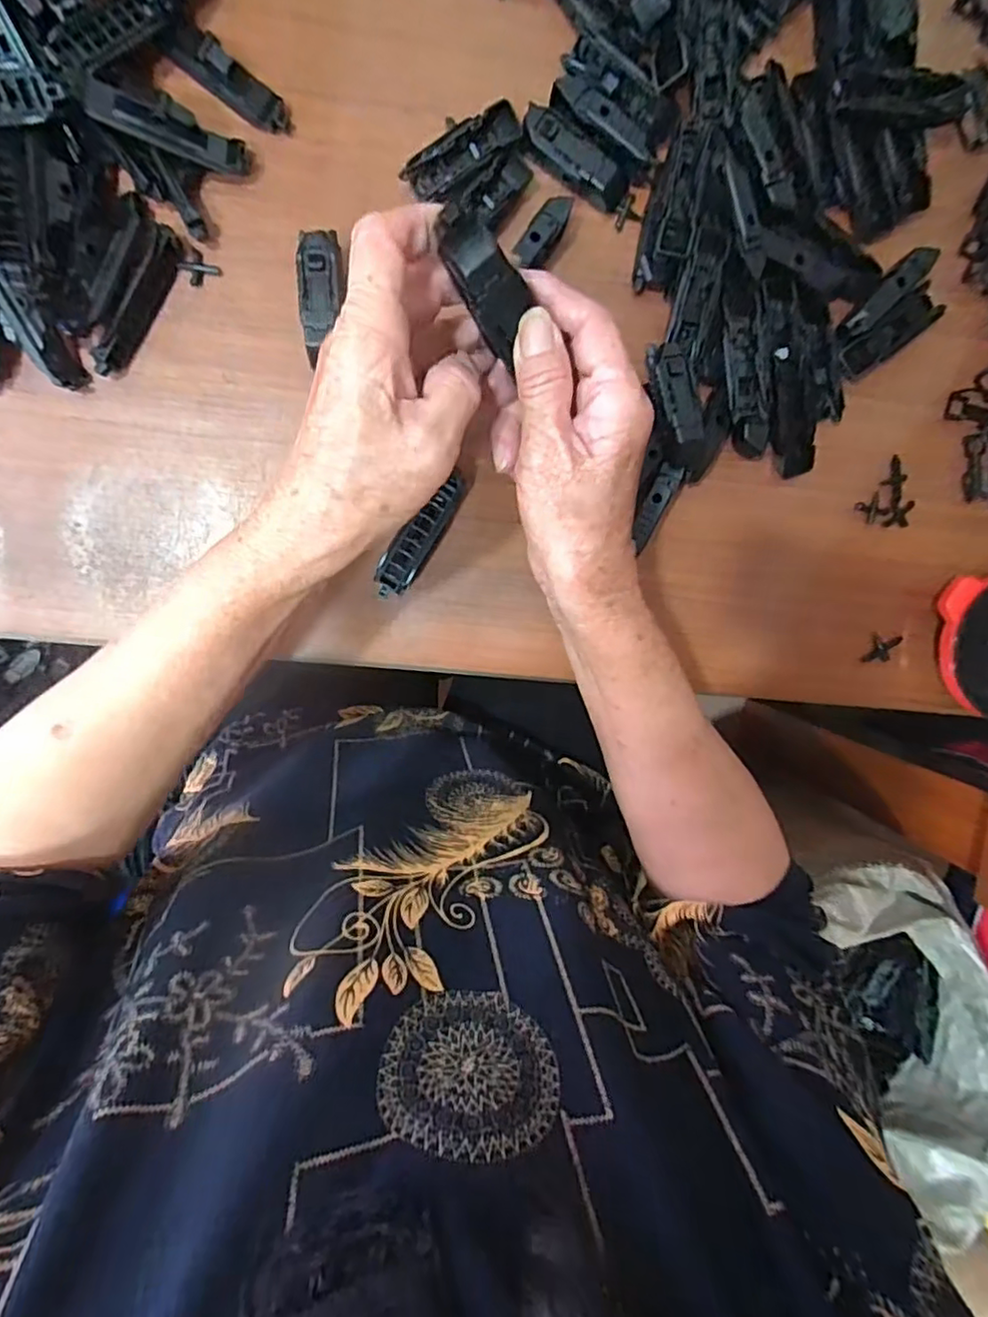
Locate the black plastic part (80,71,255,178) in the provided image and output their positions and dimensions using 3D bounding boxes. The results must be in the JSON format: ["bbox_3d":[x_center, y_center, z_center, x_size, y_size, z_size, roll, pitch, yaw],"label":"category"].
[{"bbox_3d":[-0.161,-0.267,0.306,0.074,0.023,0.017,4,99,-29],"label":"black plastic part"}]

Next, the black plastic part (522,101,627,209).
[{"bbox_3d":[0.044,-0.273,0.334,0.065,0.015,0.023,30,95,-8],"label":"black plastic part"}]

